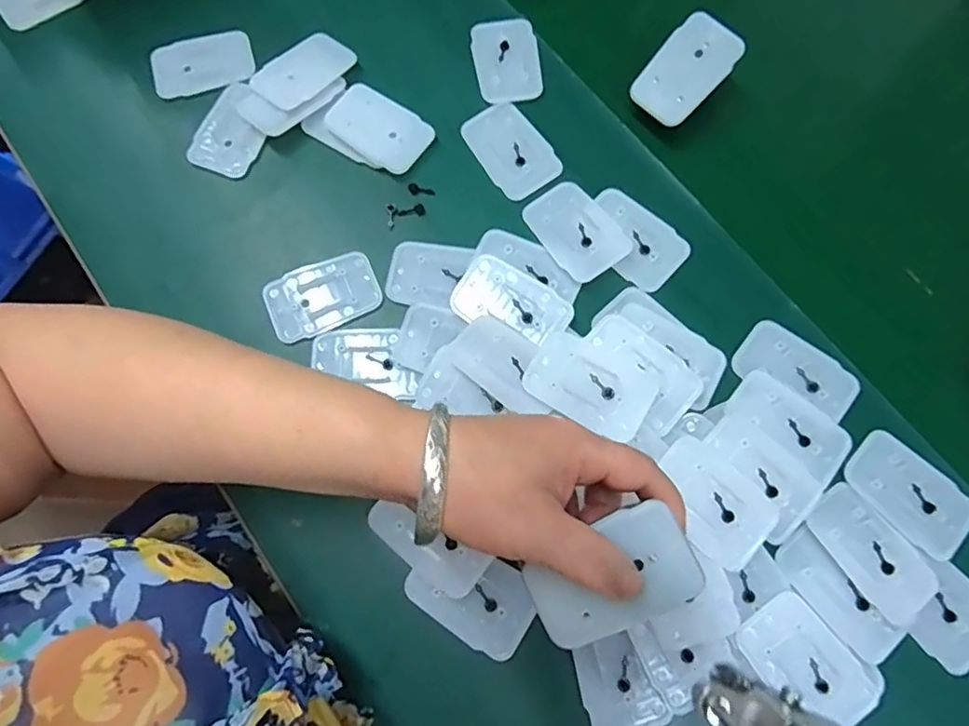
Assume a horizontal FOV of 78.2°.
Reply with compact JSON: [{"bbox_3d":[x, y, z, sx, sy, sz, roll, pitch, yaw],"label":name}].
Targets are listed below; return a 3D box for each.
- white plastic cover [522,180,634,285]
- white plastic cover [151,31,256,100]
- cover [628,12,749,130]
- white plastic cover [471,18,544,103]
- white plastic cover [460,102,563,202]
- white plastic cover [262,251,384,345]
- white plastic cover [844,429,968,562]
[{"bbox_3d":[0.059,-0.086,0.381,0.043,0.010,0.069,-32,77,-6],"label":"white plastic cover"},{"bbox_3d":[-0.200,-0.213,0.421,0.071,0.004,0.041,-15,76,-2],"label":"white plastic cover"},{"bbox_3d":[0.133,-0.194,0.394,0.045,0.004,0.069,45,100,9],"label":"cover"},{"bbox_3d":[0.015,-0.214,0.419,0.045,0.004,0.066,-6,75,0],"label":"white plastic cover"},{"bbox_3d":[0.018,-0.145,0.404,0.044,0.004,0.068,-34,77,-7],"label":"white plastic cover"},{"bbox_3d":[-0.102,-0.042,0.377,0.069,0.004,0.045,-23,76,-4],"label":"white plastic cover"},{"bbox_3d":[0.244,0.075,0.341,0.070,0.005,0.044,43,81,11],"label":"white plastic cover"}]

